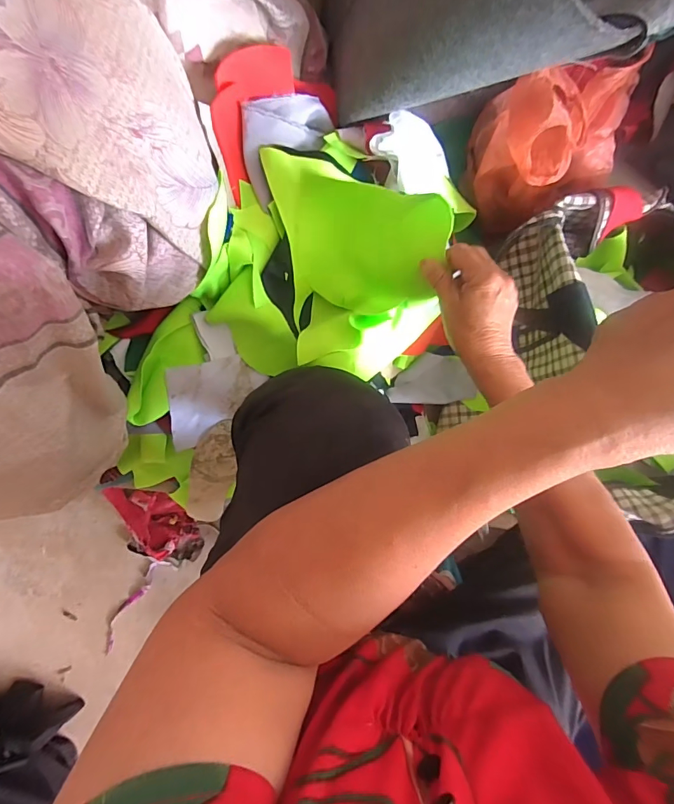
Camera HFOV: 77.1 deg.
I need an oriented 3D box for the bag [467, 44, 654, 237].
[{"bbox_3d":[0.294,-0.360,0.555,0.230,0.151,0.152,-17,95,-6],"label":"bag"}]

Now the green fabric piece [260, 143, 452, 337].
[{"bbox_3d":[0.017,-0.197,0.456,0.152,0.121,0.195,-12,94,-6],"label":"green fabric piece"}]

